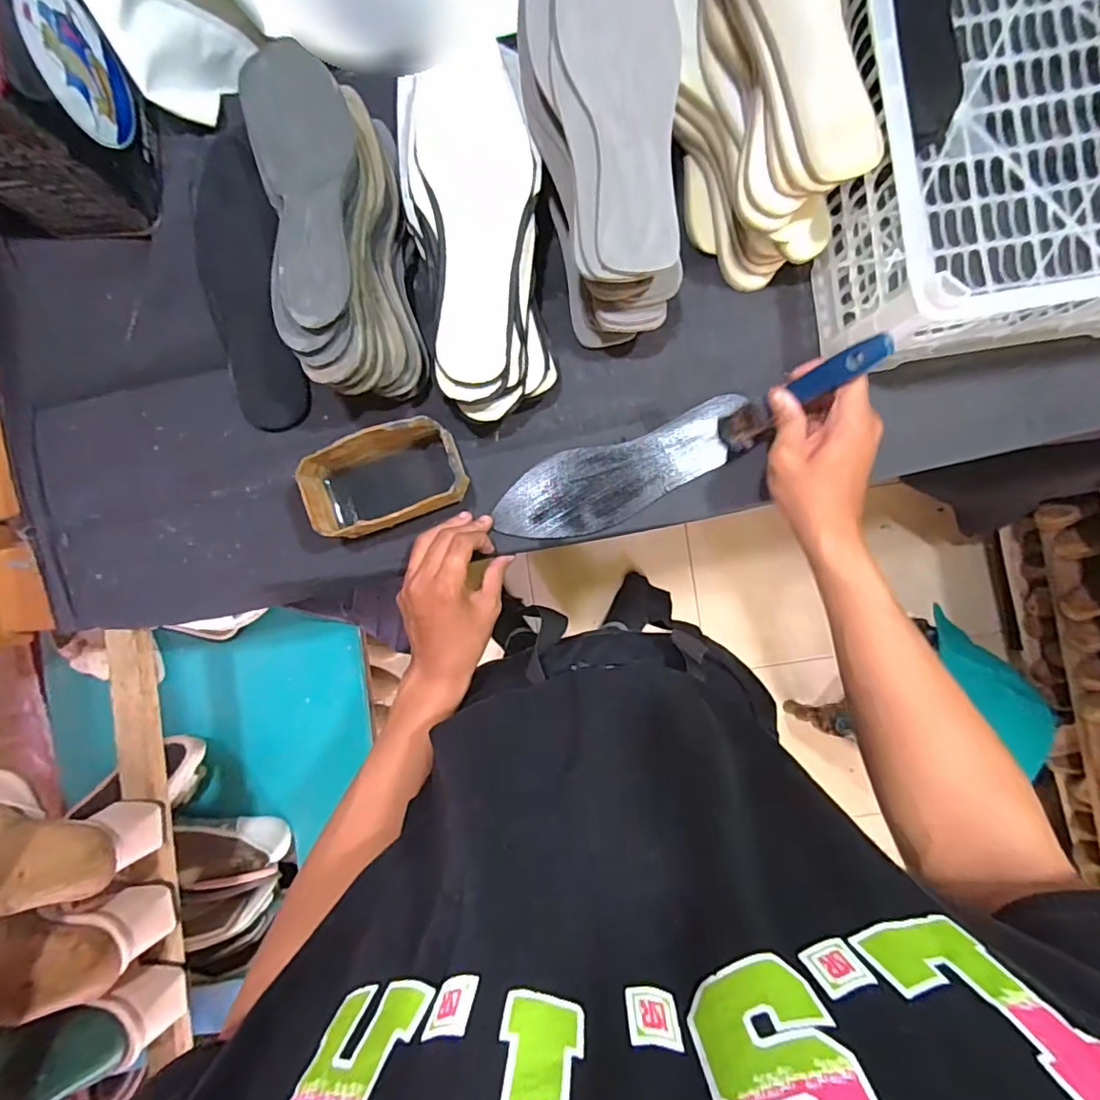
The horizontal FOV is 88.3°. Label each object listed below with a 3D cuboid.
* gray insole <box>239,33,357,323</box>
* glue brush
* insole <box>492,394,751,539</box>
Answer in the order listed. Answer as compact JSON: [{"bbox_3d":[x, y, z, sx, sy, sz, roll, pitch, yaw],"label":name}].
[{"bbox_3d":[-0.184,-0.274,0.419,0.083,0.022,0.237,-16,76,16],"label":"gray insole"},{"bbox_3d":[0.198,-0.122,0.451,0.026,0.169,0.036,-31,90,-26],"label":"glue brush"},{"bbox_3d":[0.066,-0.070,0.525,0.237,0.019,0.077,-23,90,0],"label":"insole"}]

